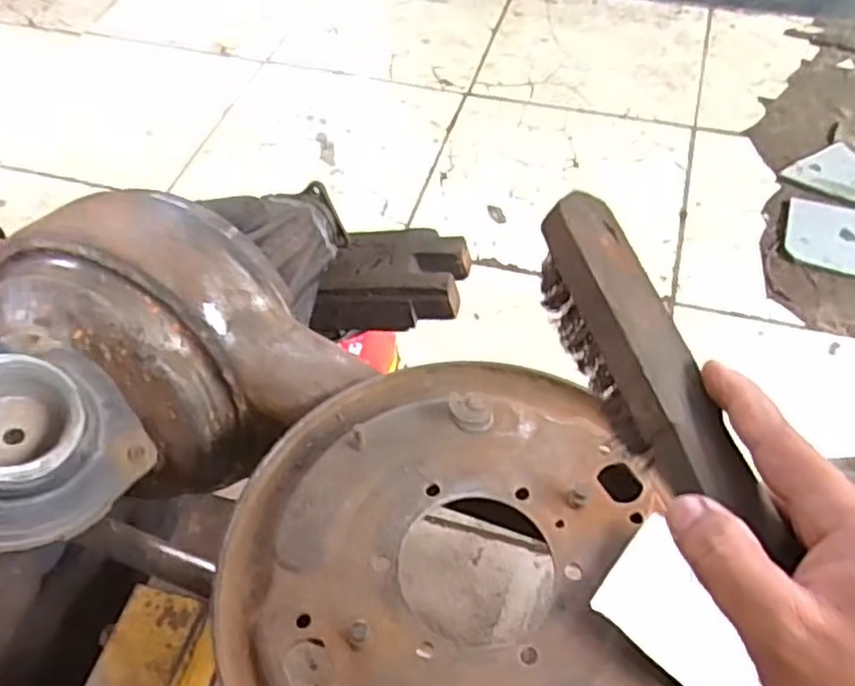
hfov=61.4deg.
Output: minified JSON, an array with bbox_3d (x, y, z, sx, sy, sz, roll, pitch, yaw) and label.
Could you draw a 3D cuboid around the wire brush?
[{"bbox_3d":[0.092,0.013,0.309,0.043,0.038,0.165,-20,66,-12],"label":"wire brush"}]

